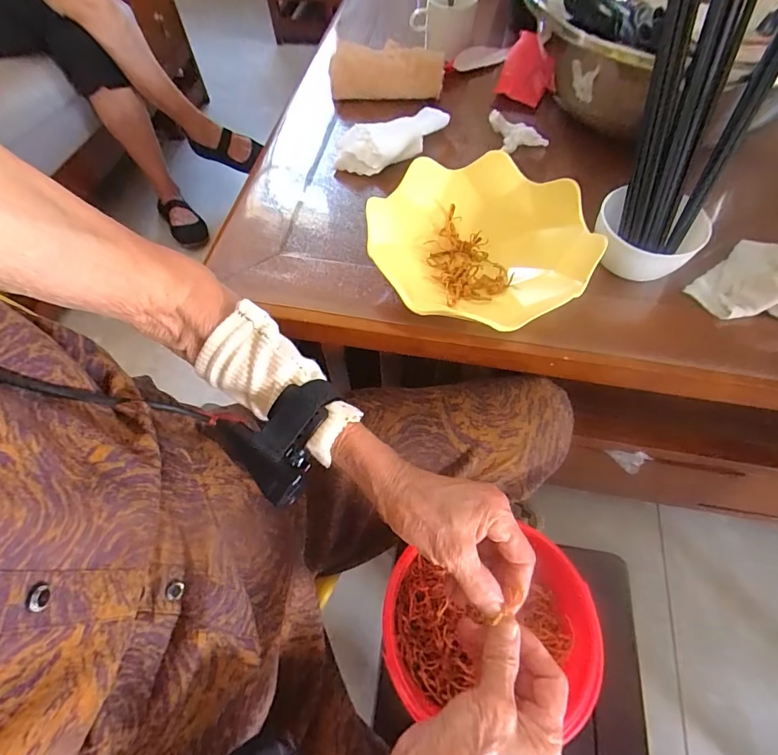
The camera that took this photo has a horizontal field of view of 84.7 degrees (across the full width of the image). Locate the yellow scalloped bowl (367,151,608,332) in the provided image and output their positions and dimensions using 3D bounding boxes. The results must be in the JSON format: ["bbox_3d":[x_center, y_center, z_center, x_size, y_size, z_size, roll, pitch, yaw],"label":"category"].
[{"bbox_3d":[0.082,-0.127,0.407,0.193,0.059,0.188,-1,61,1],"label":"yellow scalloped bowl"}]

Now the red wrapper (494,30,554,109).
[{"bbox_3d":[0.194,-0.434,0.597,0.071,0.035,0.131,13,63,9],"label":"red wrapper"}]

